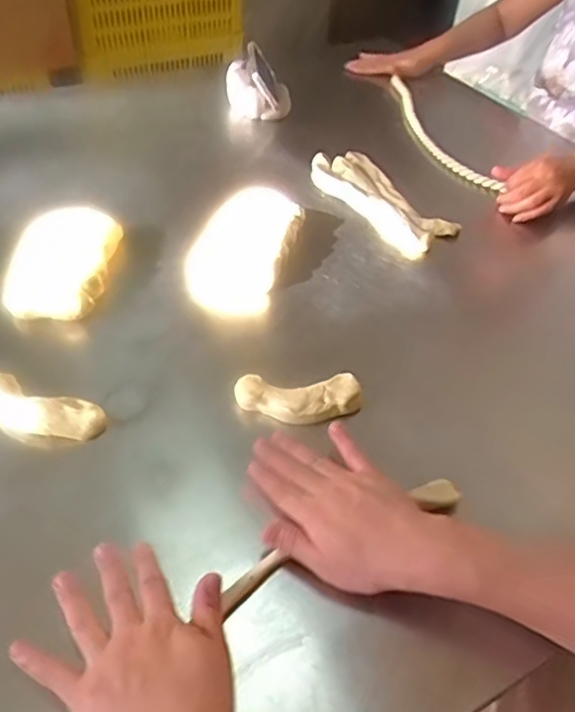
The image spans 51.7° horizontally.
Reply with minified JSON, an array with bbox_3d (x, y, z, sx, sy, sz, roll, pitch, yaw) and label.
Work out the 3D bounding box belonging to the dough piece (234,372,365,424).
[{"bbox_3d":[0.013,0.046,0.633,0.134,0.023,0.050,0,47,-4],"label":"dough piece"}]

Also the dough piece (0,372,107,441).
[{"bbox_3d":[-0.257,0.054,0.605,0.139,0.029,0.049,16,48,11],"label":"dough piece"}]

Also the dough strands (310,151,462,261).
[{"bbox_3d":[0.142,-0.245,0.933,0.088,0.042,0.270,-24,53,-24],"label":"dough strands"}]

